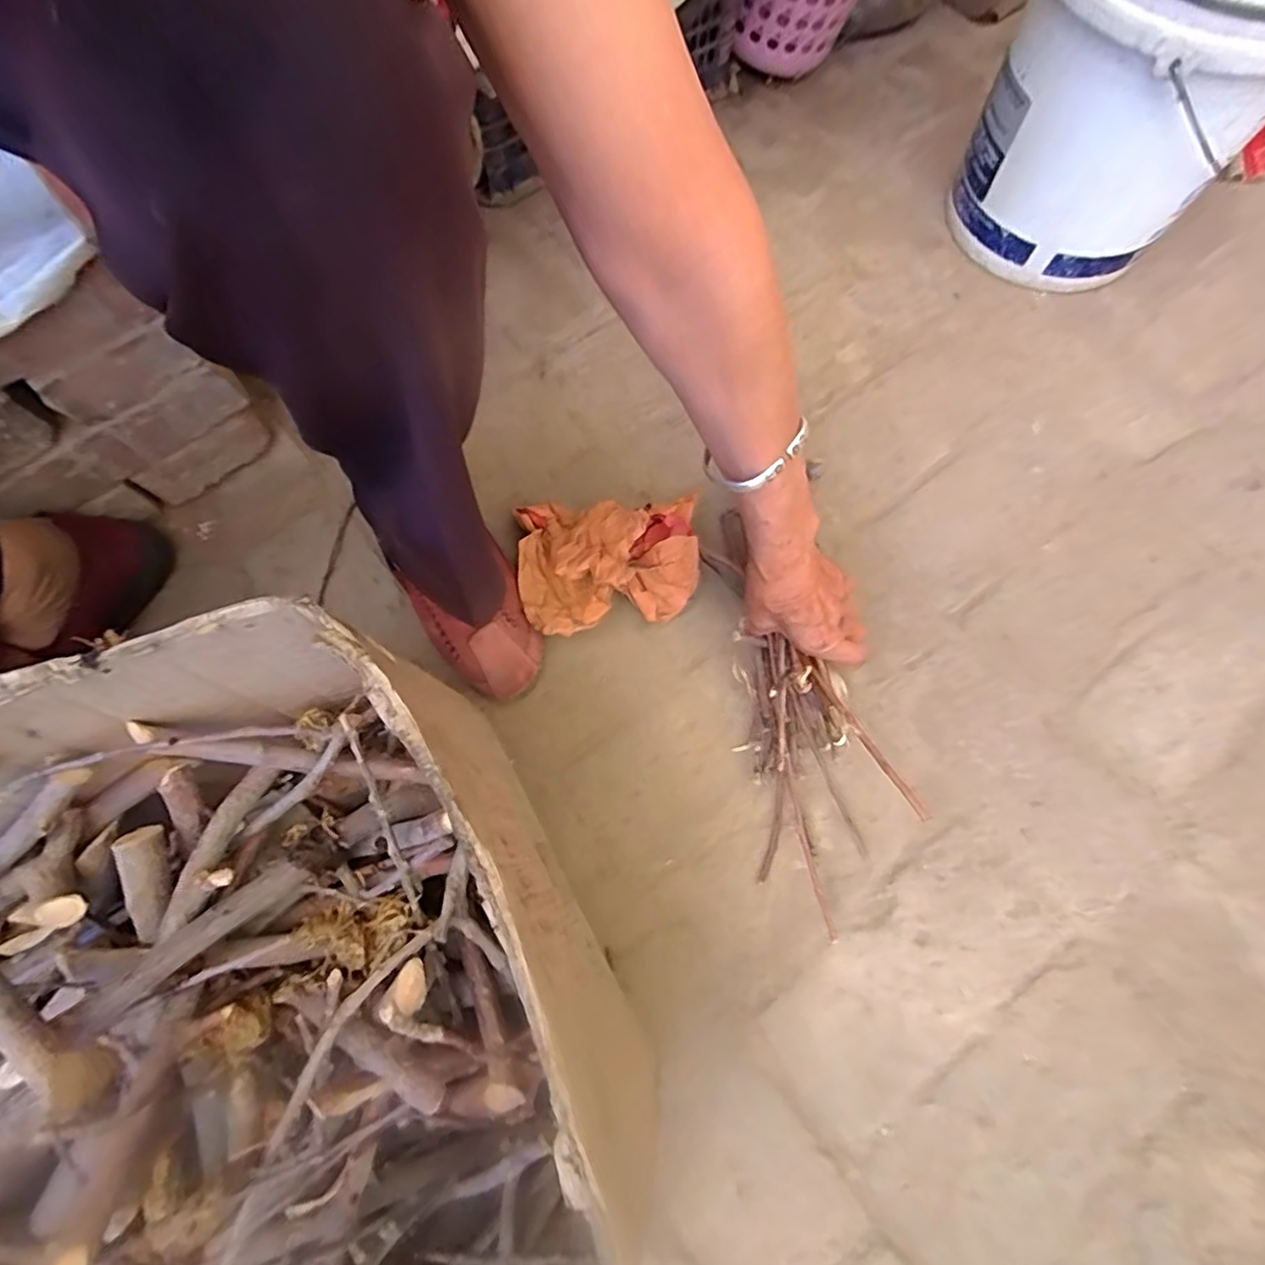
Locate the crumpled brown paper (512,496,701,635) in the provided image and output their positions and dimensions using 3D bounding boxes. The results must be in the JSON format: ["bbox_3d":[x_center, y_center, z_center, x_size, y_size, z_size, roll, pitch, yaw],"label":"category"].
[{"bbox_3d":[-0.022,-0.068,0.539,0.155,0.094,0.125,-3,71,0],"label":"crumpled brown paper"}]

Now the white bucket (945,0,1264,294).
[{"bbox_3d":[0.489,-0.540,0.616,0.267,0.264,0.267,0,71,1],"label":"white bucket"}]

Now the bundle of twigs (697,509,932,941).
[{"bbox_3d":[0.130,0.047,0.503,0.105,0.077,0.338,-13,74,-3],"label":"bundle of twigs"}]

